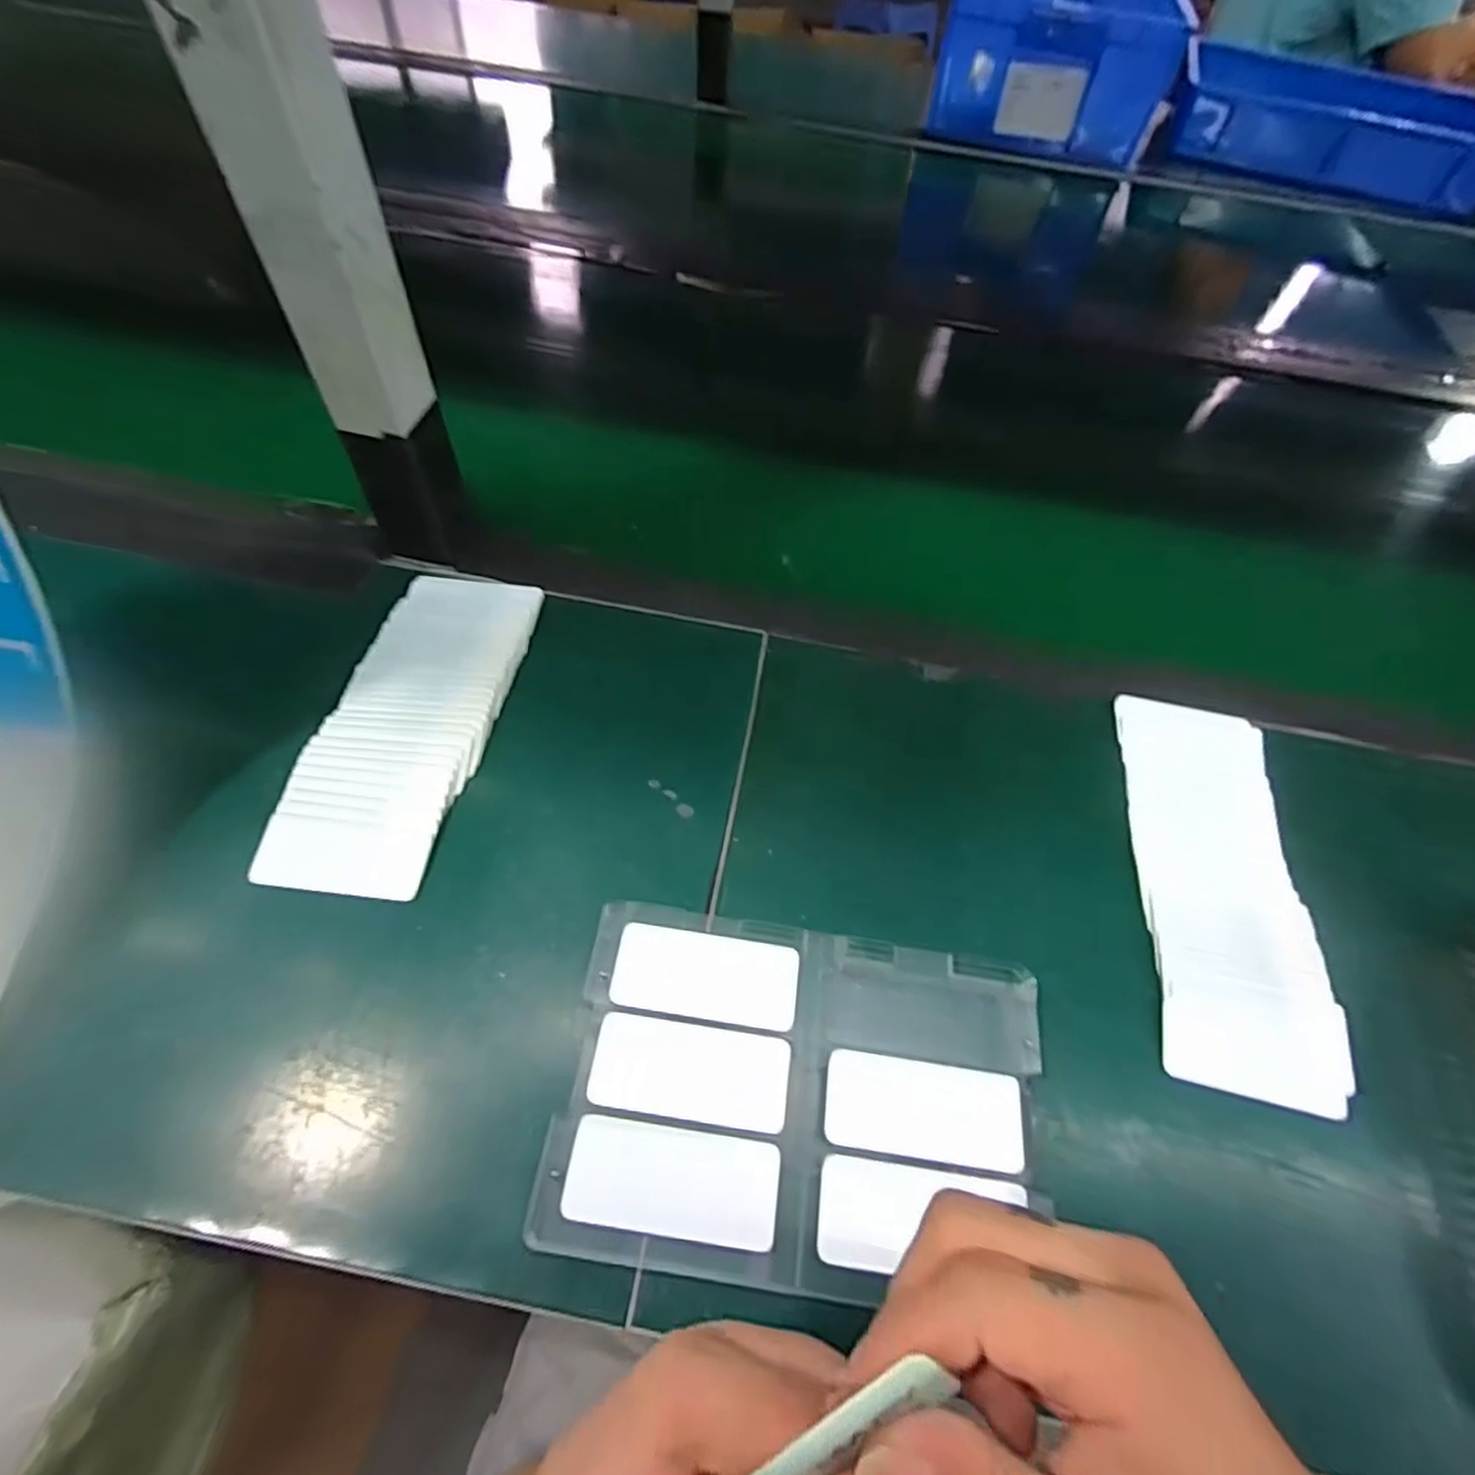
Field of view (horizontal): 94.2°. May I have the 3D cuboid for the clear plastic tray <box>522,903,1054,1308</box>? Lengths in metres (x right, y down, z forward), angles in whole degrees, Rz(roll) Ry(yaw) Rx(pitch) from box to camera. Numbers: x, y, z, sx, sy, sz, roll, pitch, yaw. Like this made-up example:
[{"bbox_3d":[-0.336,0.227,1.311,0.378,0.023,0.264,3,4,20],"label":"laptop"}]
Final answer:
[{"bbox_3d":[0.028,0.151,0.294,0.198,0.016,0.136,9,57,1],"label":"clear plastic tray"}]

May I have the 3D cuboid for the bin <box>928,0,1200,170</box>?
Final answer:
[{"bbox_3d":[0.464,-1.011,1.001,0.296,0.141,0.434,16,57,5],"label":"bin"}]

